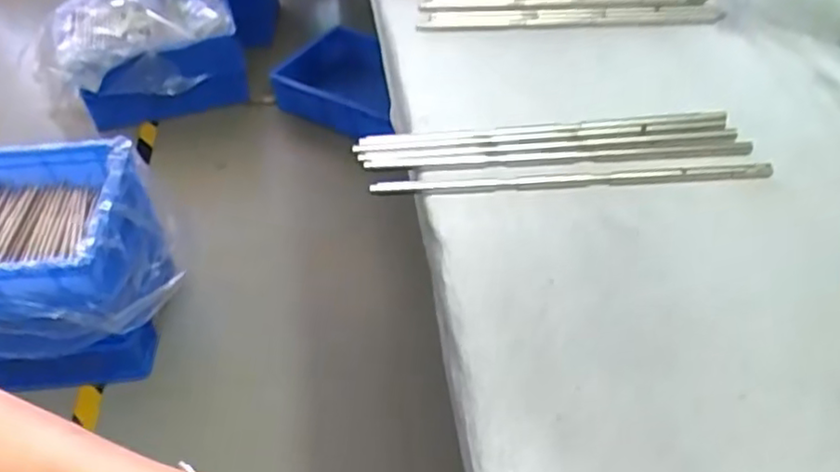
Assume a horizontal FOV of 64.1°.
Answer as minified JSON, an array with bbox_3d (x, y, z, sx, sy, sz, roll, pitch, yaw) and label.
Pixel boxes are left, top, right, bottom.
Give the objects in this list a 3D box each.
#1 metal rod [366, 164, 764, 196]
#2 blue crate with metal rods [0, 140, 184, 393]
[{"bbox_3d":[0.098,-0.037,0.434,0.256,0.004,0.013,-4,45,-1],"label":"metal rod"},{"bbox_3d":[-0.663,0.040,1.142,0.448,0.238,0.325,-7,46,-5],"label":"blue crate with metal rods"}]

